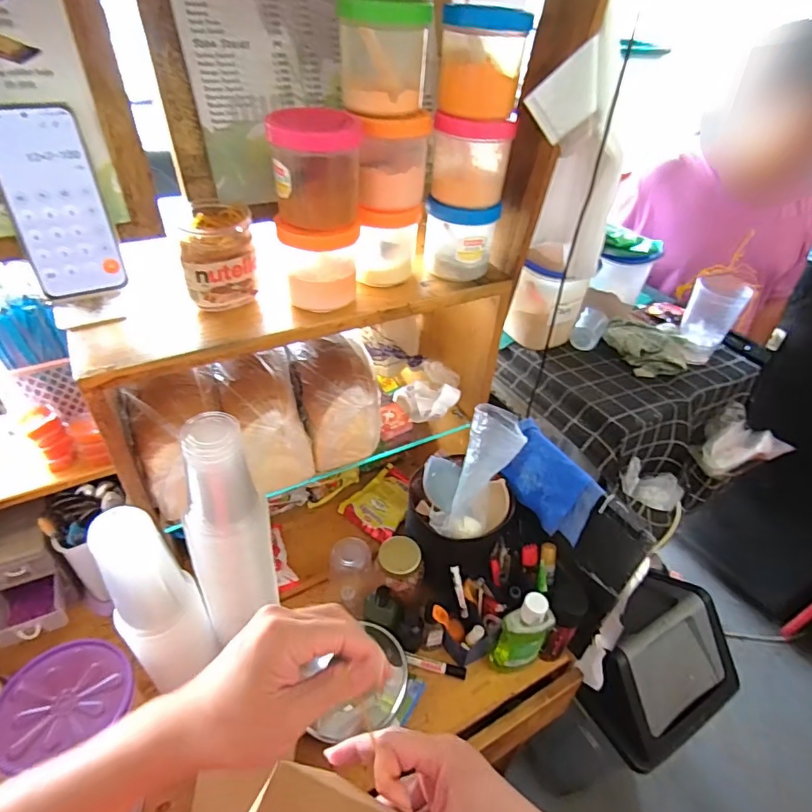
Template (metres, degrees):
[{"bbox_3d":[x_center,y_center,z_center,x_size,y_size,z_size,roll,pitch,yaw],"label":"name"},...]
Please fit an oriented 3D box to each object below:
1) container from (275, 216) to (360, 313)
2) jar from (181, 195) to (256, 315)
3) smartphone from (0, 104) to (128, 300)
[{"bbox_3d":[-0.095,-0.160,0.558,0.085,0.088,0.080,-5,43,-11],"label":"container"},{"bbox_3d":[-0.196,-0.160,0.539,0.068,0.086,0.083,-5,43,-11],"label":"jar"},{"bbox_3d":[-0.321,-0.185,0.466,0.071,0.161,0.013,-16,23,-22],"label":"smartphone"}]

